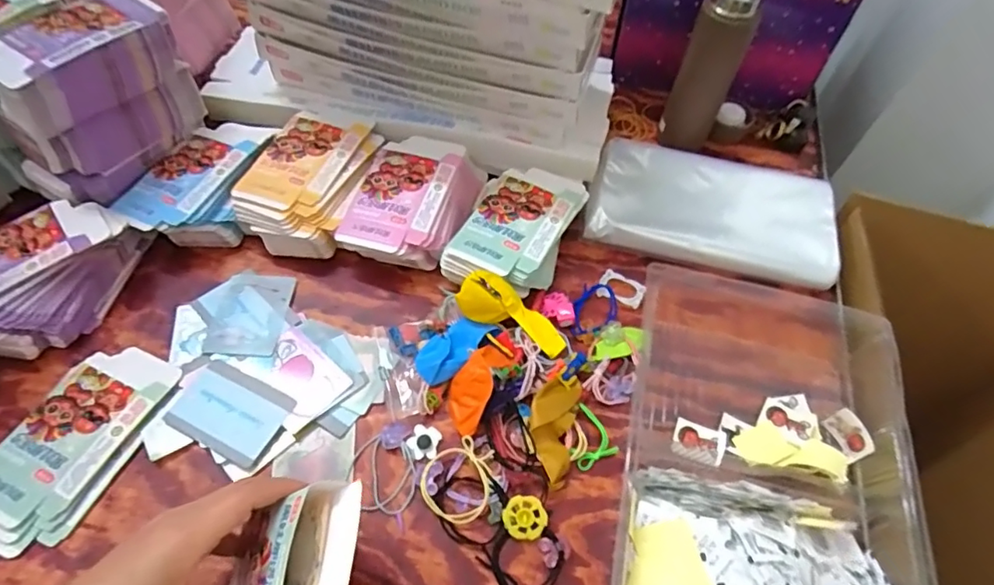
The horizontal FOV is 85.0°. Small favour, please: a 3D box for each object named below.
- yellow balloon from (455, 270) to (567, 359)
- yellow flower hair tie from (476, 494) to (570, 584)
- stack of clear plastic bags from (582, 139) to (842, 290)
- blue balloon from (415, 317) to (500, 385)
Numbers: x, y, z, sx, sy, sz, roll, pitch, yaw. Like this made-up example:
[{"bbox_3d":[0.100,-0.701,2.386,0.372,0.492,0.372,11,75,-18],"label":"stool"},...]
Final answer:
[{"bbox_3d":[0.015,0.018,0.486,0.104,0.030,0.047,33,58,-11],"label":"yellow balloon"},{"bbox_3d":[0.022,0.188,0.397,0.056,0.020,0.061,32,61,16],"label":"yellow flower hair tie"},{"bbox_3d":[0.228,-0.088,0.579,0.250,0.036,0.149,16,57,7],"label":"stack of clear plastic bags"},{"bbox_3d":[-0.035,0.046,0.471,0.076,0.011,0.039,-31,63,-21],"label":"blue balloon"}]

